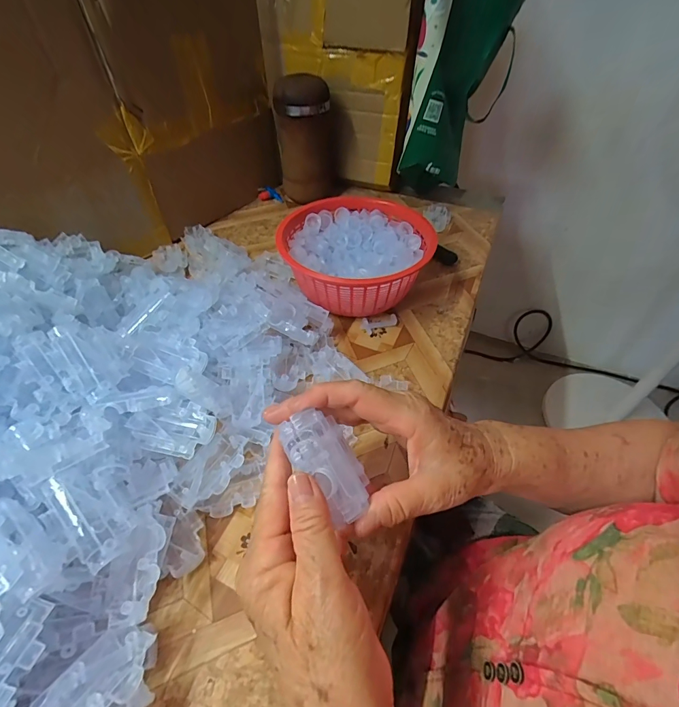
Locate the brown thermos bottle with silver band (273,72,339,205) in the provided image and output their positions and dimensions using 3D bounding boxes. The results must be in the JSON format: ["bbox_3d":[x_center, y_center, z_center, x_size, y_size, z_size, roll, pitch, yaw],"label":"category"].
[{"bbox_3d":[-0.054,-0.371,0.677,0.102,0.180,0.079,2,48,0],"label":"brown thermos bottle with silver band"}]

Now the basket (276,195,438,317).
[{"bbox_3d":[0.021,-0.123,0.497,0.177,0.080,0.195,14,49,11],"label":"basket"}]

